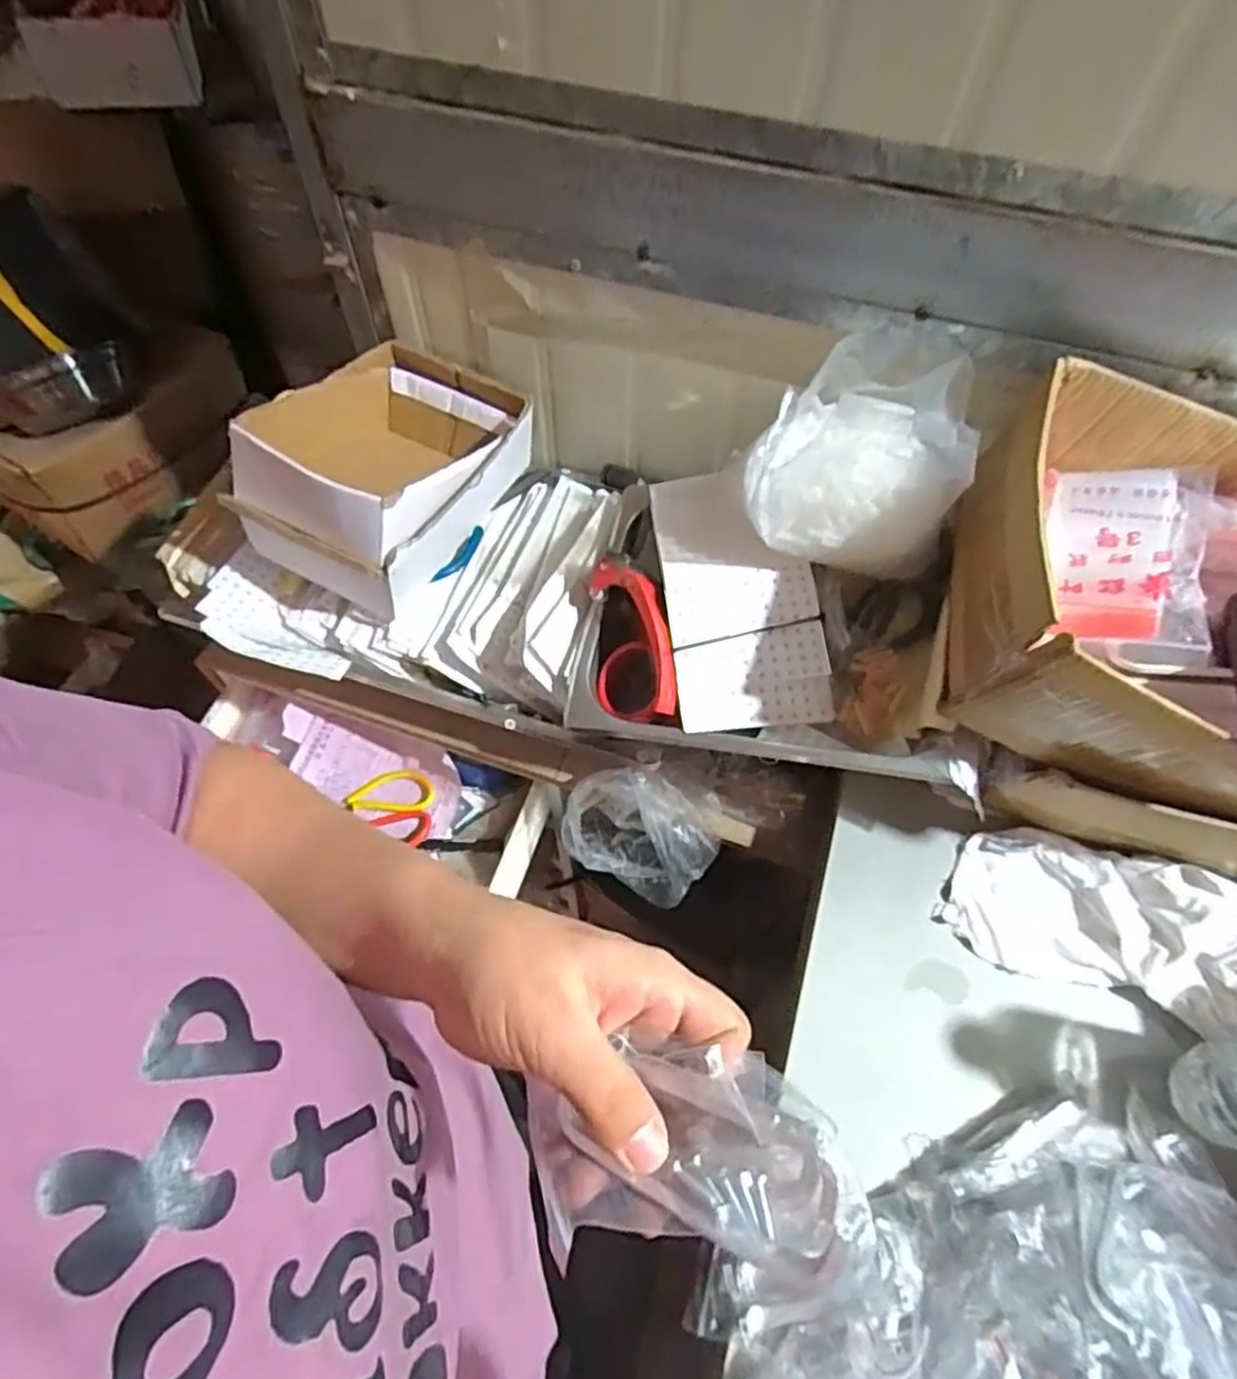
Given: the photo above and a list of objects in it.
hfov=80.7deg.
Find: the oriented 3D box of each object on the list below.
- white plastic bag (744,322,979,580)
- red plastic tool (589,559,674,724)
[{"bbox_3d":[0.191,-0.173,0.578,0.168,0.169,0.096,8,59,5],"label":"white plastic bag"},{"bbox_3d":[0.011,-0.037,0.643,0.064,0.095,0.146,-4,59,-3],"label":"red plastic tool"}]

